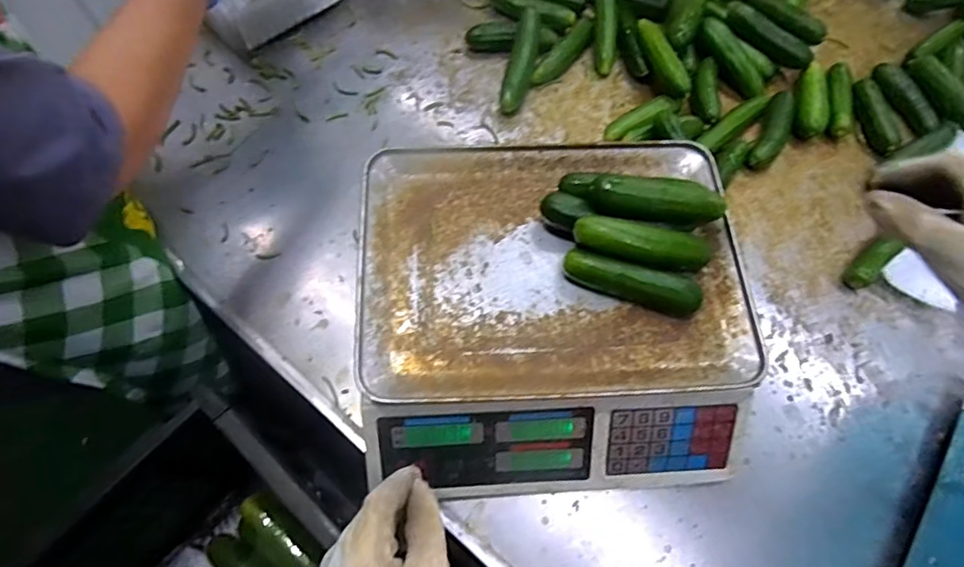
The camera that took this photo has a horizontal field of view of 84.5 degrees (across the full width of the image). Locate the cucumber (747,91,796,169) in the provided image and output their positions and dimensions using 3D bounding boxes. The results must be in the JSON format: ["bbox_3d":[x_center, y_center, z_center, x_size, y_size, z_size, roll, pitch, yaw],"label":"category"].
[{"bbox_3d":[0.362,-0.190,0.659,0.033,0.036,0.115,26,67,9],"label":"cucumber"}]

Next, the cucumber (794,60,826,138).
[{"bbox_3d":[0.416,-0.232,0.678,0.033,0.035,0.102,17,66,5],"label":"cucumber"}]

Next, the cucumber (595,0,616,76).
[{"bbox_3d":[0.166,-0.340,0.714,0.027,0.025,0.125,4,80,-1],"label":"cucumber"}]

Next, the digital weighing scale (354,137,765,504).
[{"bbox_3d":[0.060,0.030,0.503,0.326,0.125,0.305,-3,66,-4],"label":"digital weighing scale"}]

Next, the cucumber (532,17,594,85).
[{"bbox_3d":[0.112,-0.312,0.716,0.030,0.025,0.121,36,69,13],"label":"cucumber"}]

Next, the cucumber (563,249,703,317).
[{"bbox_3d":[0.126,0.000,0.449,0.114,0.033,0.025,15,66,4],"label":"cucumber"}]

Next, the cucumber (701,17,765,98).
[{"bbox_3d":[0.329,-0.298,0.697,0.034,0.027,0.119,-36,91,-17],"label":"cucumber"}]

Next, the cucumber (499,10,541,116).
[{"bbox_3d":[0.051,-0.285,0.679,0.033,0.024,0.142,12,83,3],"label":"cucumber"}]

